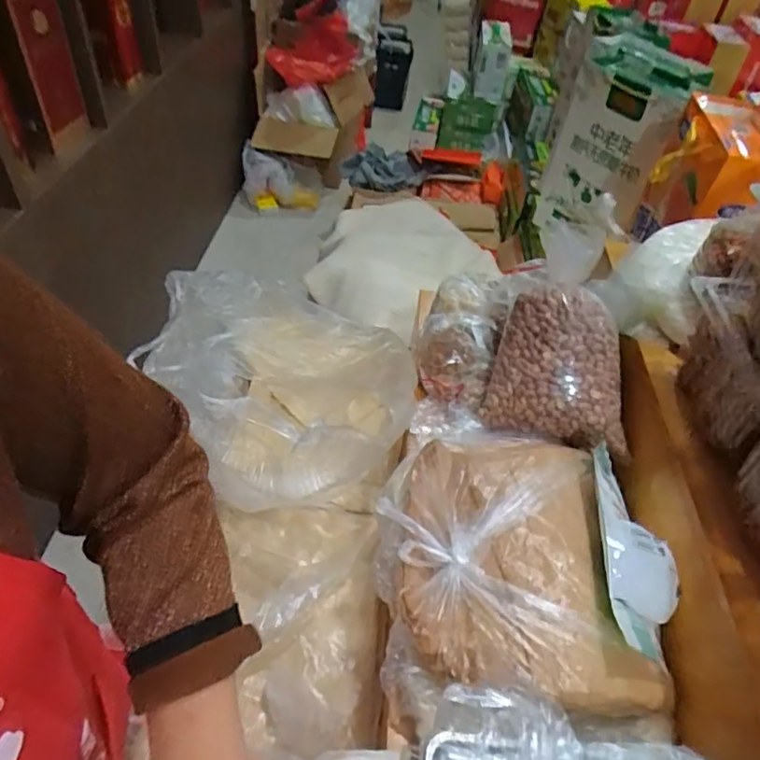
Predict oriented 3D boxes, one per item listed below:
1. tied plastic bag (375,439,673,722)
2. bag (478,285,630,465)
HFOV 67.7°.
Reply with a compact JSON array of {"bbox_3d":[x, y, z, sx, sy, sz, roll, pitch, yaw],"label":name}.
[{"bbox_3d":[0.137,0.187,0.621,0.268,0.080,0.310,3,46,-4],"label":"tied plastic bag"},{"bbox_3d":[0.250,-0.019,0.755,0.189,0.080,0.210,17,85,7],"label":"bag"}]

